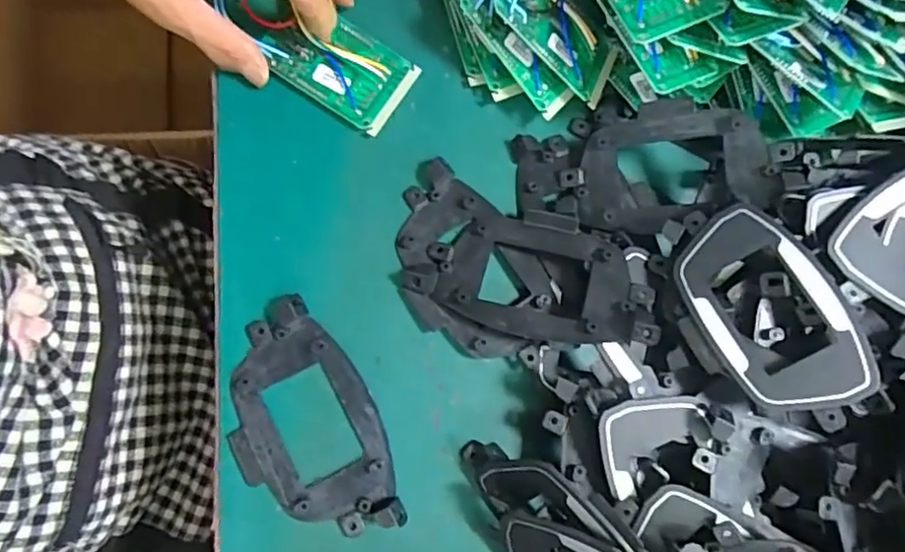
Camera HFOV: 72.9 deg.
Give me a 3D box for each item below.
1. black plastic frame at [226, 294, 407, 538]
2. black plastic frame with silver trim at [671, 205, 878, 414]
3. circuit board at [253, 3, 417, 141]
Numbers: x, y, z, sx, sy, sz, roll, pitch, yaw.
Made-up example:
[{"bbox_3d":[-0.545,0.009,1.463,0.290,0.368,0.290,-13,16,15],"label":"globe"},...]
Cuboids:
[{"bbox_3d":[-0.076,0.075,0.313,0.069,0.012,0.124,-23,83,-11],"label":"black plastic frame"},{"bbox_3d":[0.152,0.017,0.295,0.068,0.008,0.102,-27,70,6],"label":"black plastic frame with silver trim"},{"bbox_3d":[-0.063,-0.118,0.343,0.075,0.013,0.048,31,81,5],"label":"circuit board"}]

